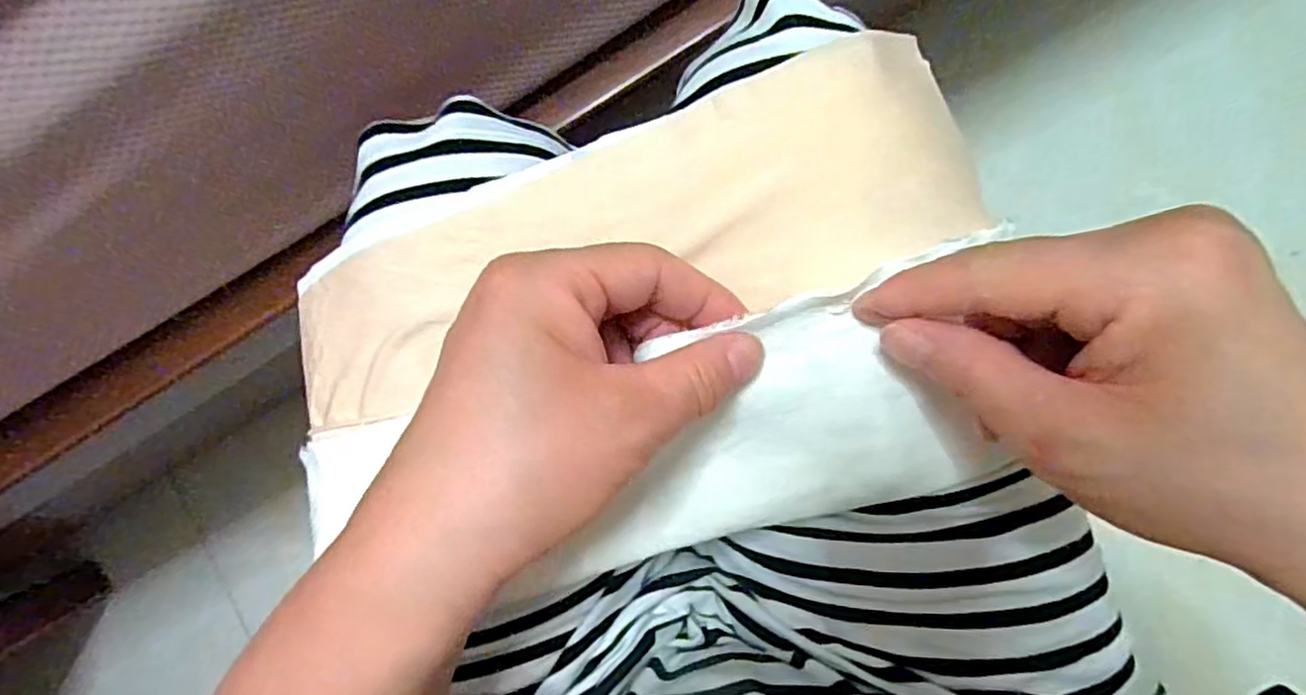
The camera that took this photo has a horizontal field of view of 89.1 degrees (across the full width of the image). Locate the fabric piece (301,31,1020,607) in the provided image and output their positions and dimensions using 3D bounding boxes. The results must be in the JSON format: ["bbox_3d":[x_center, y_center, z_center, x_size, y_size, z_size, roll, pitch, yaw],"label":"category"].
[{"bbox_3d":[-0.011,0.005,0.240,0.272,0.030,0.151,-20,87,8],"label":"fabric piece"}]

